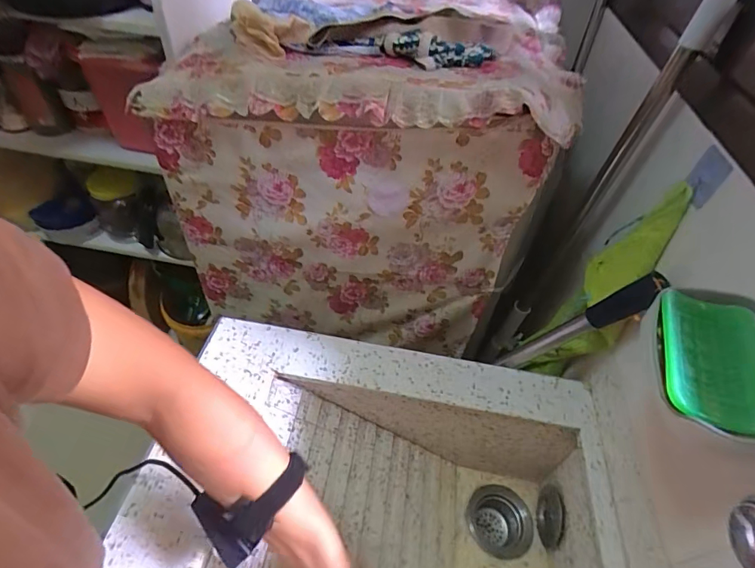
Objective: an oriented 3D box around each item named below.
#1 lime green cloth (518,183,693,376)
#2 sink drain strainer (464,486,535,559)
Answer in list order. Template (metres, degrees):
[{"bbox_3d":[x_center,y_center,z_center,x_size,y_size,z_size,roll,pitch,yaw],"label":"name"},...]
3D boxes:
[{"bbox_3d":[0.323,0.031,0.610,0.047,0.389,0.104,-16,55,-29],"label":"lime green cloth"},{"bbox_3d":[0.201,0.402,0.699,0.107,0.077,0.102,3,47,-3],"label":"sink drain strainer"}]

